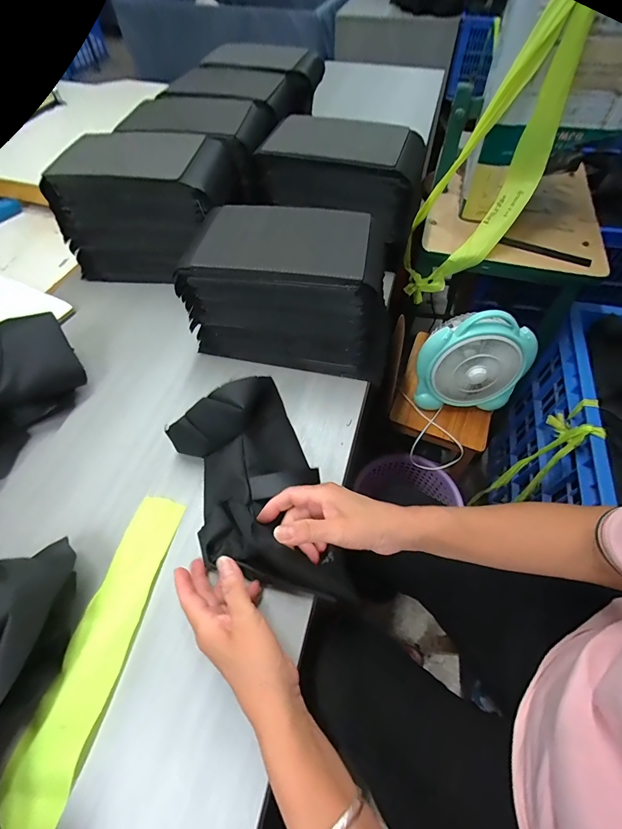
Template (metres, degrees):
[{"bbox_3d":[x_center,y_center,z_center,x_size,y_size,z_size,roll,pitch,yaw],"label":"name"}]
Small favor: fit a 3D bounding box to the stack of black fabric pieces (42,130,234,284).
[{"bbox_3d":[-0.281,-0.363,0.661,0.276,0.188,0.167,3,57,2],"label":"stack of black fabric pieces"}]

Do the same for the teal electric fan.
[{"bbox_3d":[0.352,-0.110,0.801,0.229,0.215,0.105,12,58,8],"label":"teal electric fan"}]

